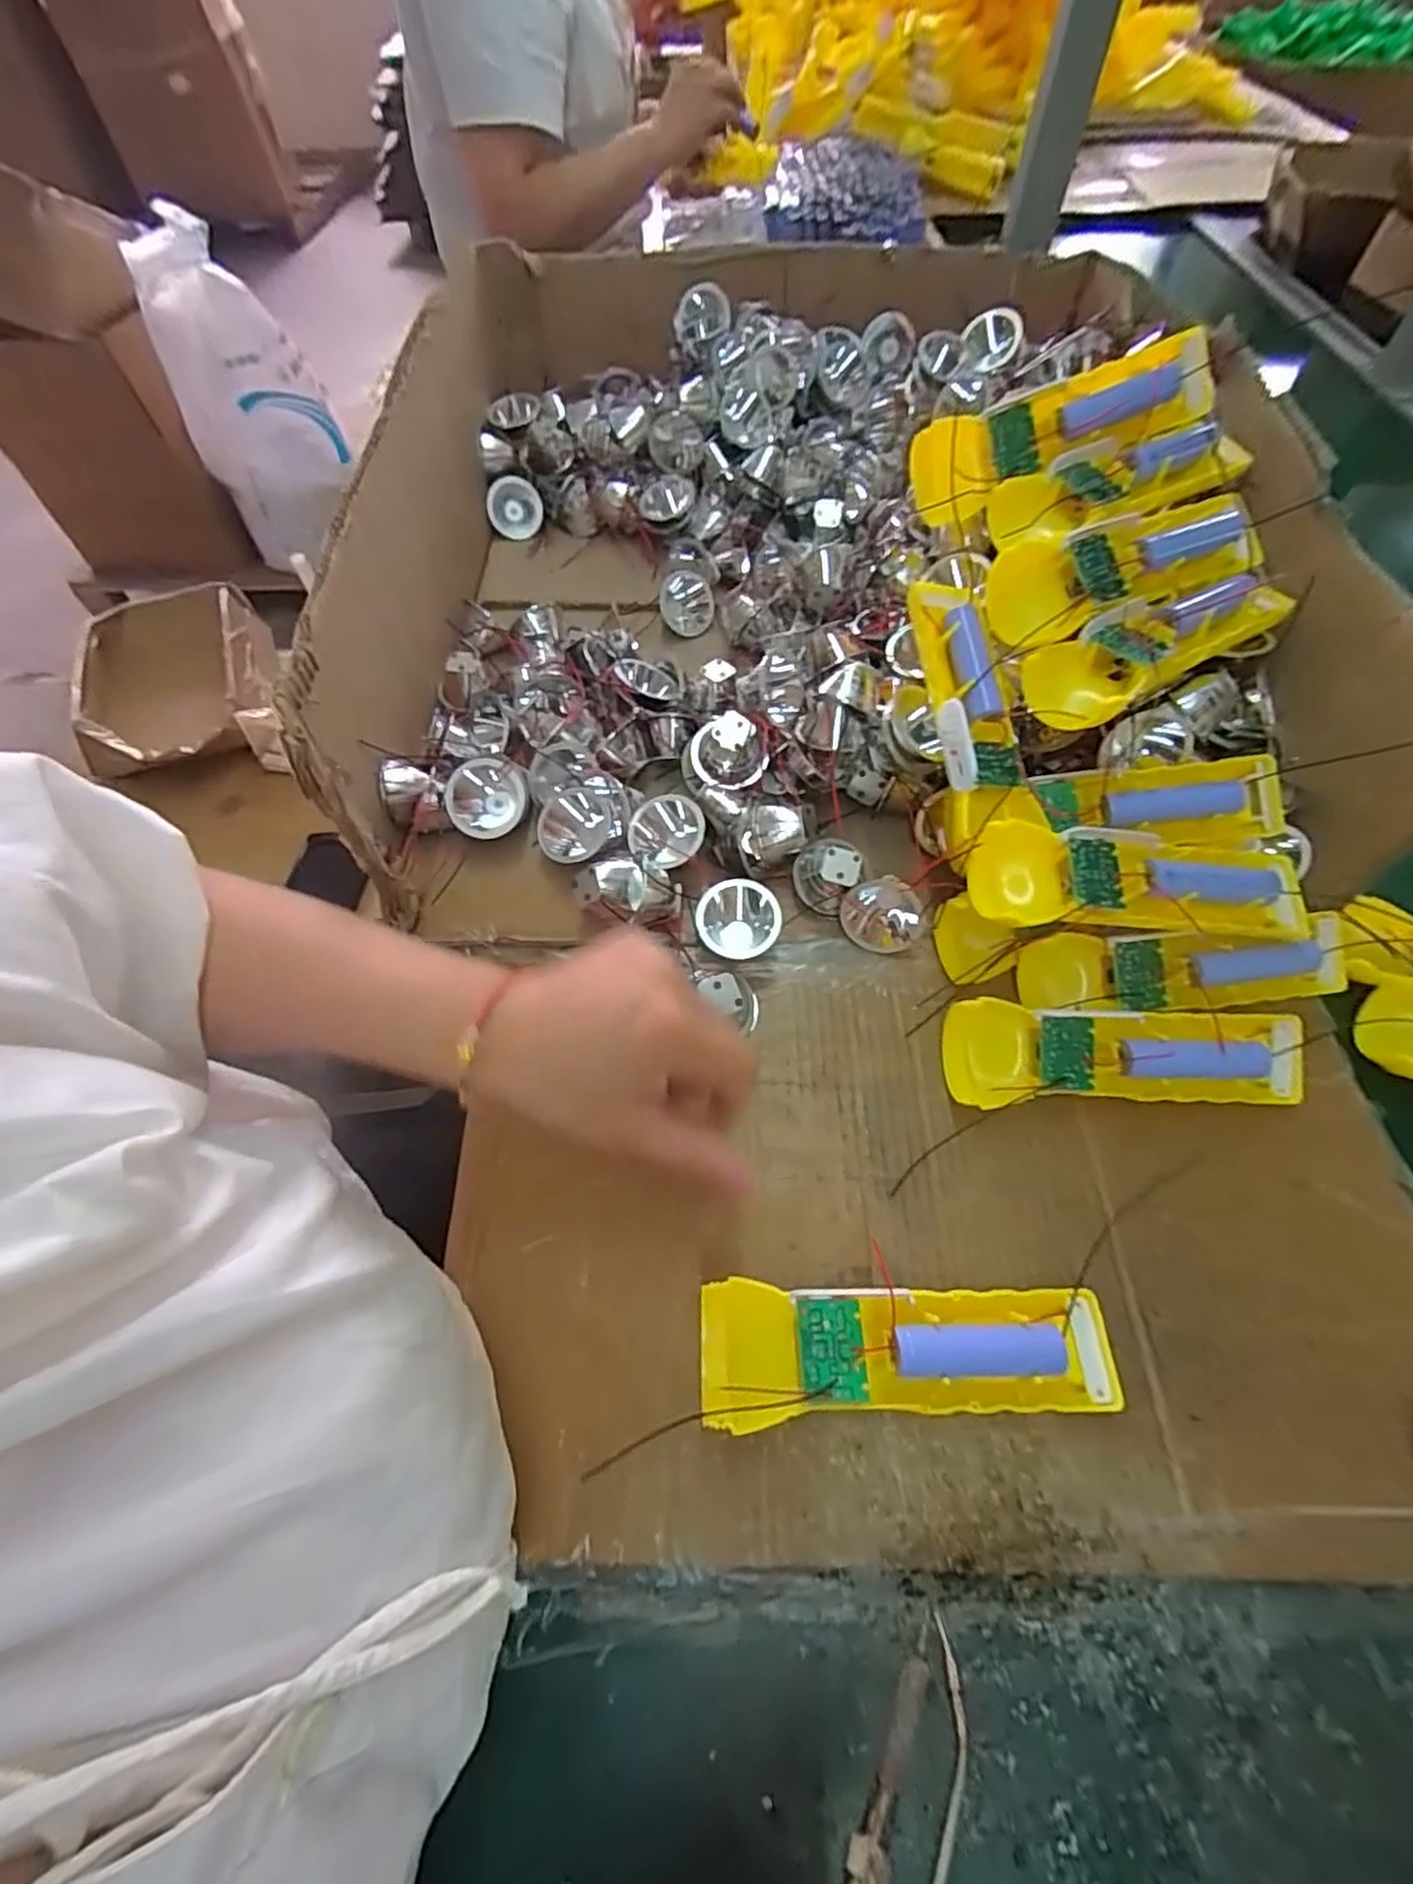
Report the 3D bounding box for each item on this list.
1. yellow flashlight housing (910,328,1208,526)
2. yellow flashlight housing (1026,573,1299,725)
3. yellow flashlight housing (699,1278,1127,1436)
[{"bbox_3d":[0.198,-0.281,0.381,0.163,0.047,0.048,-15,62,13],"label":"yellow flashlight housing"},{"bbox_3d":[0.235,-0.152,0.357,0.145,0.033,0.053,-24,61,-12],"label":"yellow flashlight housing"},{"bbox_3d":[0.078,0.162,0.277,0.158,0.028,0.047,-3,59,0],"label":"yellow flashlight housing"}]

